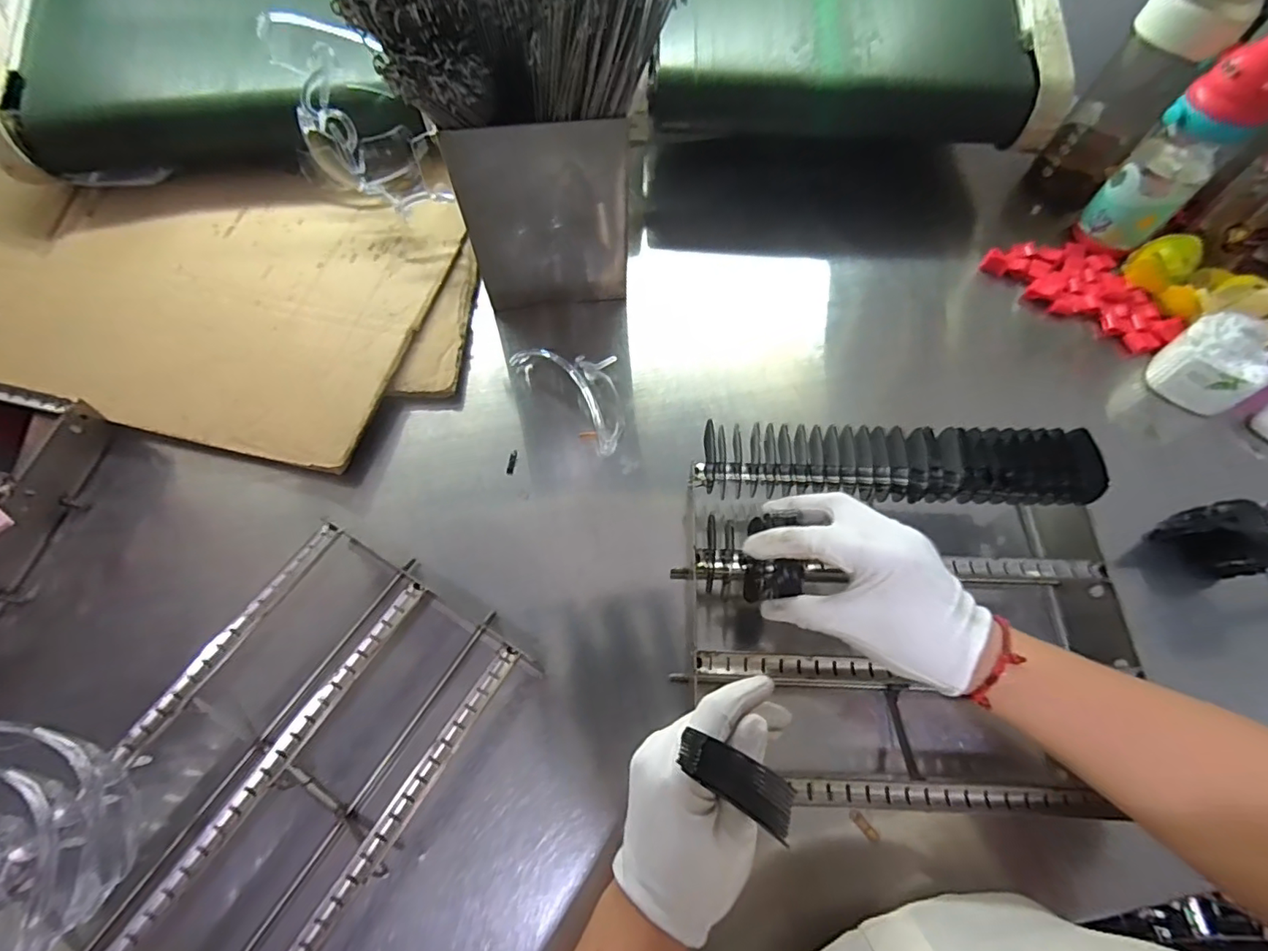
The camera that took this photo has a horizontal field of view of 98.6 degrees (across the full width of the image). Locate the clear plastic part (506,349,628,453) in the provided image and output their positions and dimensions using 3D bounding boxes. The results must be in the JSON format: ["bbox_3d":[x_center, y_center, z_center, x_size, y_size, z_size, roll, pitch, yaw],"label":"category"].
[{"bbox_3d":[-0.051,-0.093,0.535,0.069,0.049,0.150,-38,71,-16],"label":"clear plastic part"}]

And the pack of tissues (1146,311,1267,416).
[{"bbox_3d":[0.563,-0.106,0.533,0.086,0.064,0.080,-30,68,-13],"label":"pack of tissues"}]

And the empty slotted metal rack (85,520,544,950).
[{"bbox_3d":[-0.236,0.210,0.373,0.191,0.079,0.313,26,68,12],"label":"empty slotted metal rack"}]

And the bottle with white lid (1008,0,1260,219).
[{"bbox_3d":[0.536,-0.413,0.582,0.086,0.268,0.086,36,70,15],"label":"bottle with white lid"}]

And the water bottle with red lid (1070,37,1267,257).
[{"bbox_3d":[0.564,-0.334,0.556,0.075,0.198,0.081,41,71,17],"label":"water bottle with red lid"}]

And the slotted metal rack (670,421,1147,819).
[{"bbox_3d":[0.196,0.091,0.400,0.308,0.096,0.264,4,65,2],"label":"slotted metal rack"}]

